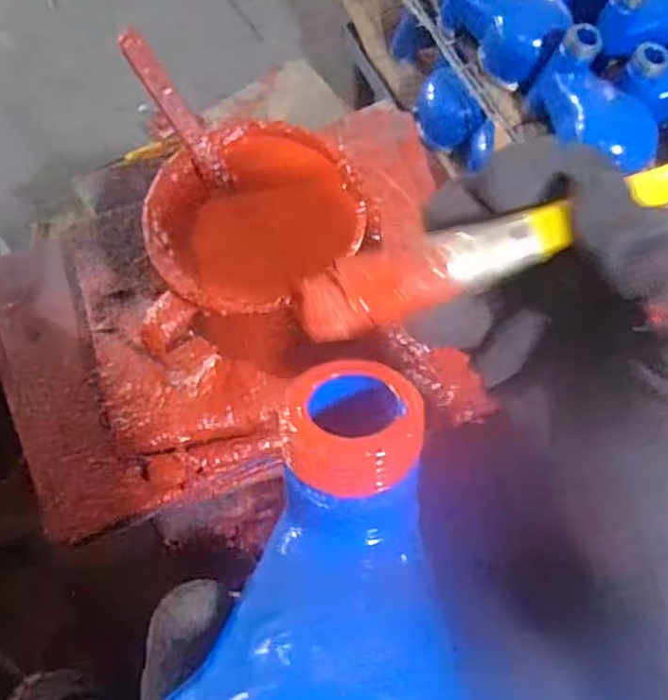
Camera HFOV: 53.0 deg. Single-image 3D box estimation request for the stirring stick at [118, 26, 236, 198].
[{"bbox_3d":[-0.098,-0.148,0.416,0.018,0.008,0.107,-36,104,-13],"label":"stirring stick"}]

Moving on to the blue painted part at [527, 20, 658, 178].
[{"bbox_3d":[0.239,-0.221,0.614,0.072,0.079,0.132,-36,72,-13],"label":"blue painted part"}]

